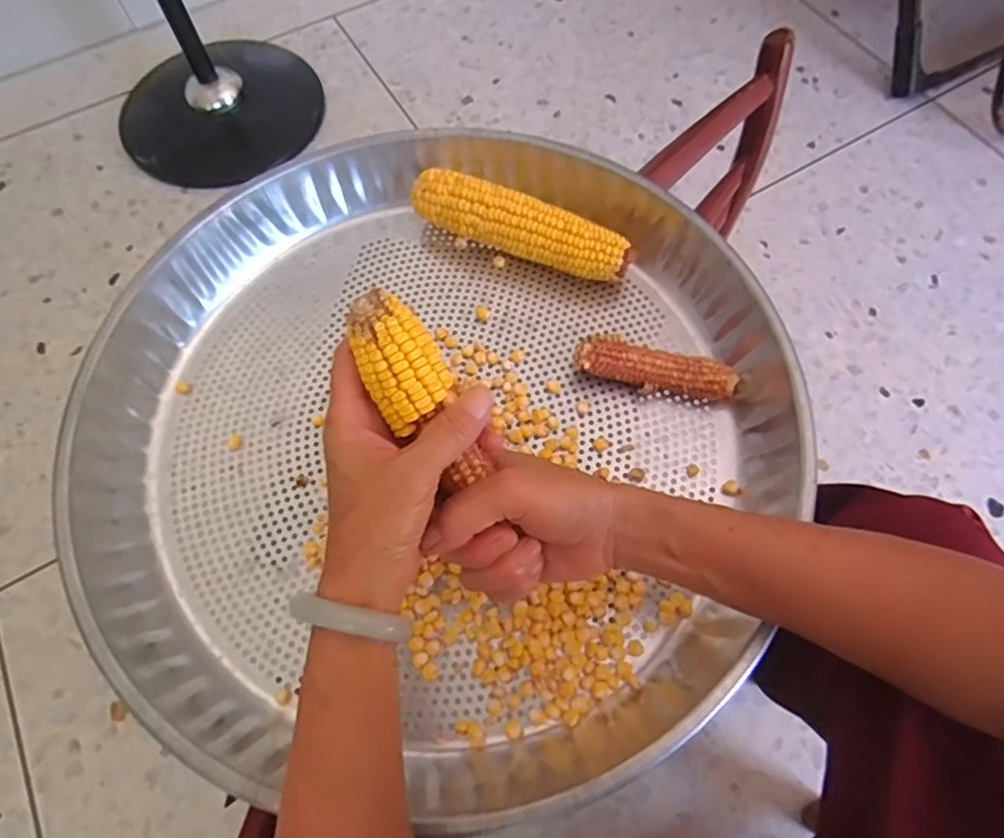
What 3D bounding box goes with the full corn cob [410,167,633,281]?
[{"bbox_3d":[0.015,-0.159,0.497,0.189,0.052,0.038,21,68,8],"label":"full corn cob"}]

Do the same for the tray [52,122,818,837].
[{"bbox_3d":[-0.042,-0.004,0.428,0.485,0.062,0.484,-17,68,-7],"label":"tray"}]

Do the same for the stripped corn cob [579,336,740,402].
[{"bbox_3d":[0.120,-0.036,0.455,0.123,0.030,0.029,11,67,4],"label":"stripped corn cob"}]

